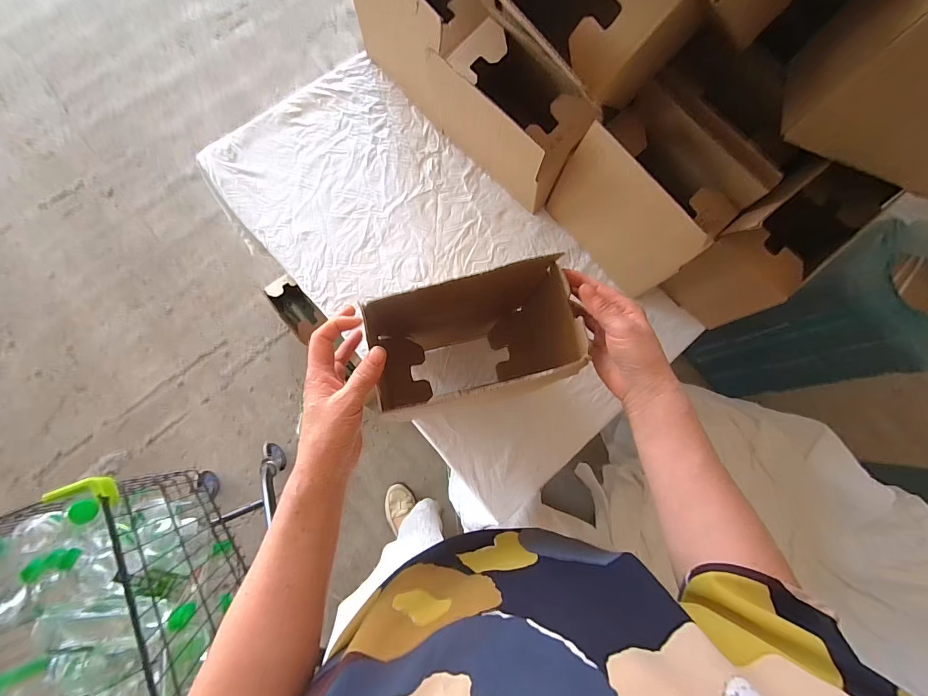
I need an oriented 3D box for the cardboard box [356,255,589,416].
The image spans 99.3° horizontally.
[{"bbox_3d":[0.008,0.000,0.530,0.245,0.250,0.132,-14,82,-5],"label":"cardboard box"}]

